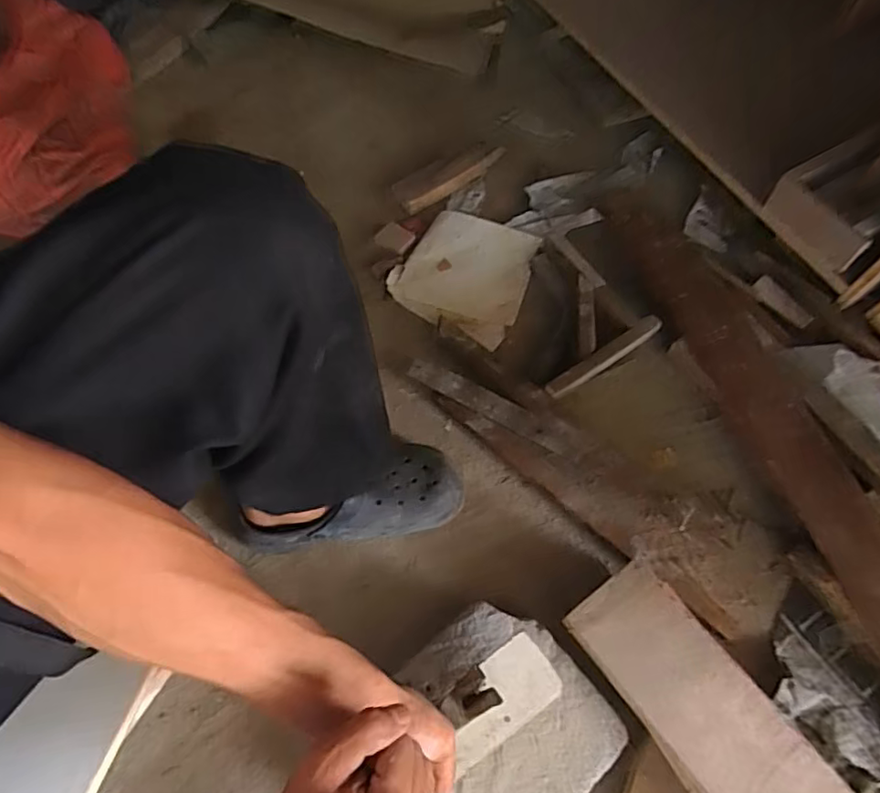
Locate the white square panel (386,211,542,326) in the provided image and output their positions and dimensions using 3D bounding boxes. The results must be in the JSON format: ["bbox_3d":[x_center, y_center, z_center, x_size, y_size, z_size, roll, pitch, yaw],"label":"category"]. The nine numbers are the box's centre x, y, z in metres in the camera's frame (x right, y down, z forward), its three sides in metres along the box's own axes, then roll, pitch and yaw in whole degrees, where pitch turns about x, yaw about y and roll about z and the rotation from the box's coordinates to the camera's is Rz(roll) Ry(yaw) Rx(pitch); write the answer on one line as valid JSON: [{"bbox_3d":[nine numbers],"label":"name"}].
[{"bbox_3d":[0.040,-0.203,0.894,0.198,0.011,0.201,20,72,3],"label":"white square panel"}]

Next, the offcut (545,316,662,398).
[{"bbox_3d":[0.229,-0.058,0.765,0.205,0.013,0.027,-34,68,-16],"label":"offcut"}]

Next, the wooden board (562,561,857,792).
[{"bbox_3d":[0.317,0.377,0.520,0.124,0.017,0.468,-30,62,-20],"label":"wooden board"}]

